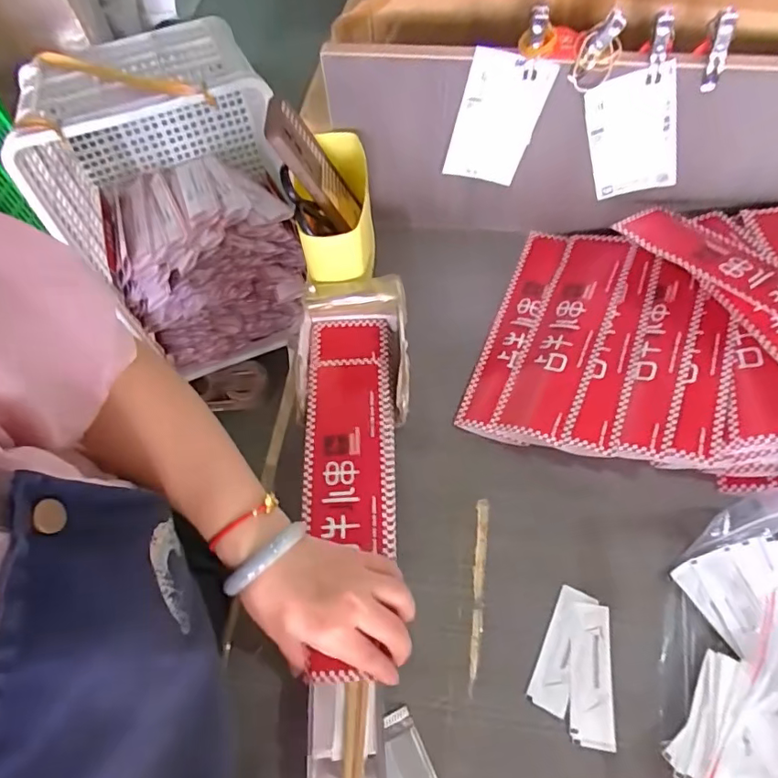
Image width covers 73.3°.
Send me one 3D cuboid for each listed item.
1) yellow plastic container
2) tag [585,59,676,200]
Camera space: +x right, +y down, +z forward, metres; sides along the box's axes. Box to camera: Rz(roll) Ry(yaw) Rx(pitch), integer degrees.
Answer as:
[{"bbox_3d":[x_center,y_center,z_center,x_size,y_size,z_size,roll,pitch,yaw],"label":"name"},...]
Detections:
[{"bbox_3d":[-0.053,-0.188,0.539,0.070,0.067,0.155,-5,61,1],"label":"yellow plastic container"},{"bbox_3d":[0.237,-0.244,0.510,0.075,0.135,0.005,-7,60,25],"label":"tag"}]

